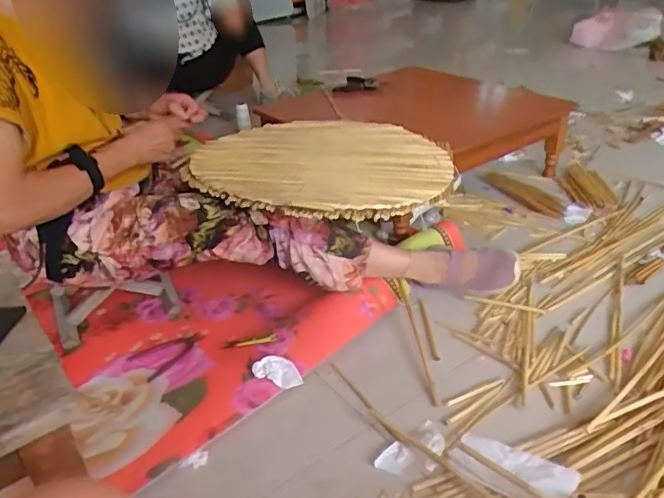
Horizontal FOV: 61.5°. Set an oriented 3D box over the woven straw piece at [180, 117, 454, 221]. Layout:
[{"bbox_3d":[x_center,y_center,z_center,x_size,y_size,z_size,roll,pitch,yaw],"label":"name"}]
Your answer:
[{"bbox_3d":[-0.007,-0.185,1.194,0.560,0.038,0.488,-8,35,-21],"label":"woven straw piece"}]

